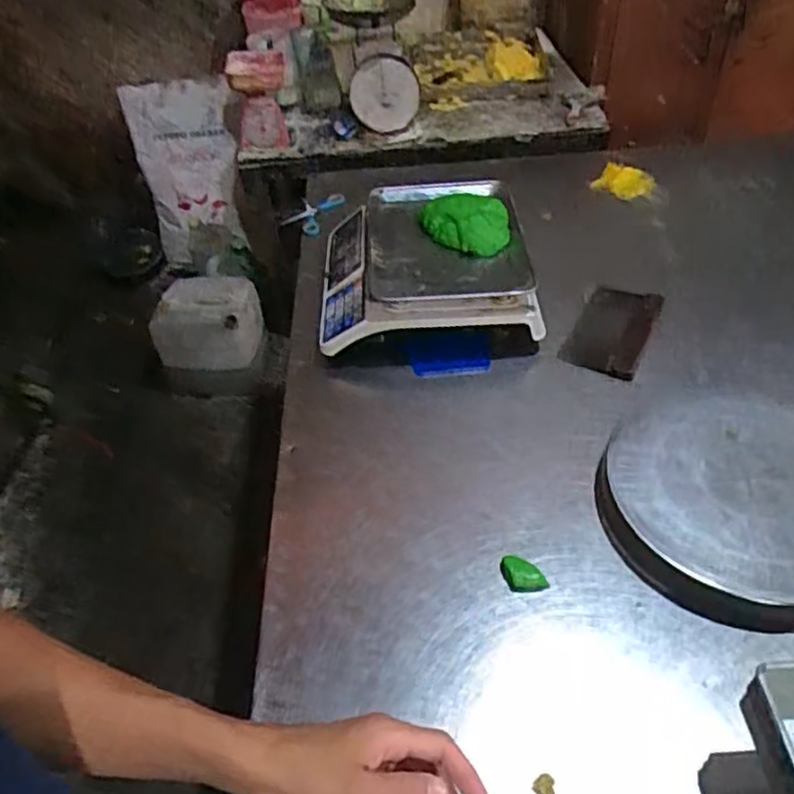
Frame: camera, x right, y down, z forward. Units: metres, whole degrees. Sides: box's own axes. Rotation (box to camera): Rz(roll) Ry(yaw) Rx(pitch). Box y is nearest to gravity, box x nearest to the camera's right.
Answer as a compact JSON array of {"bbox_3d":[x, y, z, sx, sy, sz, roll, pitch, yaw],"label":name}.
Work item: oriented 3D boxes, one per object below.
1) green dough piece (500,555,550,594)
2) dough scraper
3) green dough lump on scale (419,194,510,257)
[{"bbox_3d":[0.139,0.199,0.749,0.054,0.013,0.032,28,54,31],"label":"green dough piece"},{"bbox_3d":[0.337,-0.106,1.042,0.113,0.016,0.183,21,59,26],"label":"dough scraper"},{"bbox_3d":[0.103,-0.279,1.060,0.141,0.038,0.153,0,45,4],"label":"green dough lump on scale"}]

